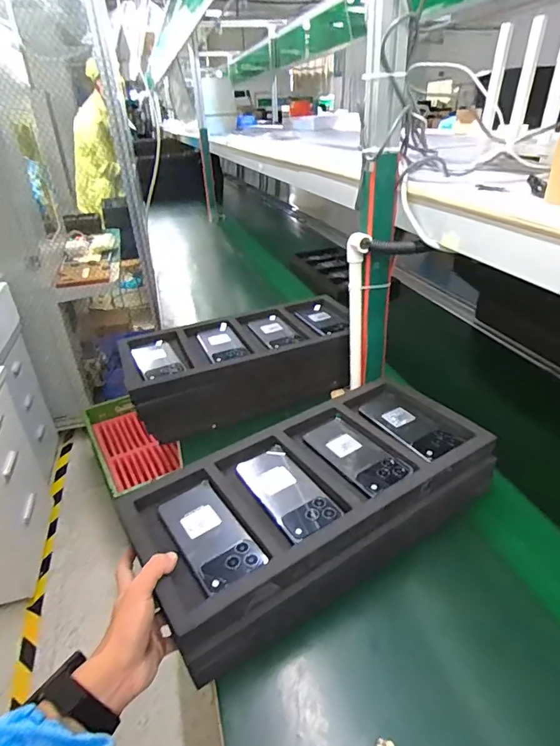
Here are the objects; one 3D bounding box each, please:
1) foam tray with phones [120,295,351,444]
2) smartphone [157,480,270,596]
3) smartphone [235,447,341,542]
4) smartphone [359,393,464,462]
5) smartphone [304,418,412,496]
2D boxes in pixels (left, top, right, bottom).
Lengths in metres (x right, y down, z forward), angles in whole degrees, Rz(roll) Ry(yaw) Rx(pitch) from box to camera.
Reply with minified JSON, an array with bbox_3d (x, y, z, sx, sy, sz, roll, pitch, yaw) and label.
[{"bbox_3d":[-0.071,-0.022,0.878,0.426,0.110,0.220,-17,33,-21],"label":"foam tray with phones"},{"bbox_3d":[-0.083,0.184,0.520,0.071,0.009,0.155,-21,35,-27],"label":"smartphone"},{"bbox_3d":[0.006,0.147,0.567,0.071,0.011,0.155,-19,34,-25],"label":"smartphone"},{"bbox_3d":[0.188,0.074,0.651,0.071,0.012,0.145,-20,34,-26],"label":"smartphone"},{"bbox_3d":[0.105,0.108,0.611,0.080,0.006,0.151,-21,34,-26],"label":"smartphone"}]

